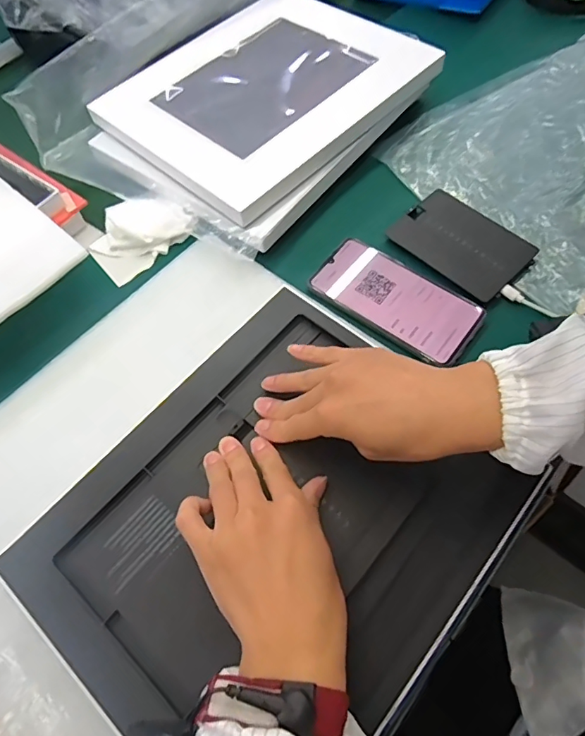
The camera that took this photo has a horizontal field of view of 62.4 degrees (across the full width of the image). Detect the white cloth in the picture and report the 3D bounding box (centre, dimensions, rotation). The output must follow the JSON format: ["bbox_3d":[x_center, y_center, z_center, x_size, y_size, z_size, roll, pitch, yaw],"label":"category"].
[{"bbox_3d":[-0.155,-0.136,0.483,0.098,0.020,0.071,-42,78,-4],"label":"white cloth"}]

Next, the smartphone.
[{"bbox_3d":[0.093,-0.064,0.441,0.149,0.009,0.073,34,68,18],"label":"smartphone"}]

